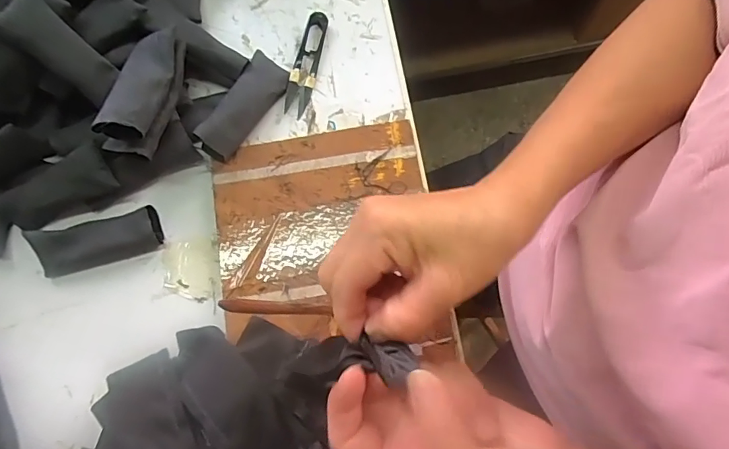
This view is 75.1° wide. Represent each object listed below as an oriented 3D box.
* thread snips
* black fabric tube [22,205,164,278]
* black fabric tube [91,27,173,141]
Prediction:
[{"bbox_3d":[-0.054,-0.147,0.432,0.023,0.011,0.098,11,78,4],"label":"thread snips"},{"bbox_3d":[-0.226,0.013,0.401,0.102,0.025,0.036,-15,78,-2],"label":"black fabric tube"},{"bbox_3d":[-0.172,-0.109,0.365,0.035,0.021,0.101,8,63,3],"label":"black fabric tube"}]

